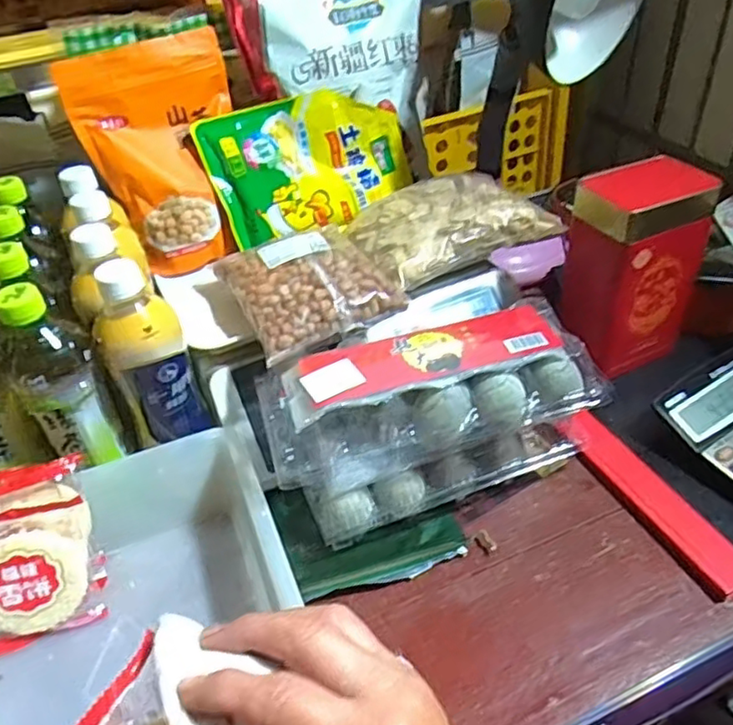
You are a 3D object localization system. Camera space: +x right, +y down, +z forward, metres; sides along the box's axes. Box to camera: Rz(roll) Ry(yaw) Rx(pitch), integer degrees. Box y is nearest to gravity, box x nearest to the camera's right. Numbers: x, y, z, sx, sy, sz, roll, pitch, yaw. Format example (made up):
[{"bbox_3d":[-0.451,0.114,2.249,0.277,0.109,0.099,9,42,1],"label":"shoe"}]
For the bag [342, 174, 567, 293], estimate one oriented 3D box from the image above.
[{"bbox_3d":[0.077,-0.143,0.647,0.183,0.037,0.134,-23,43,-23],"label":"bag"}]

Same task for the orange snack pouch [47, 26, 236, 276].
[{"bbox_3d":[-0.187,-0.195,0.638,0.153,0.228,0.060,-23,15,-15],"label":"orange snack pouch"}]

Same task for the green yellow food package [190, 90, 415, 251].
[{"bbox_3d":[-0.055,-0.210,0.666,0.207,0.131,0.026,-24,13,-19],"label":"green yellow food package"}]

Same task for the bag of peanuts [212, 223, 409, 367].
[{"bbox_3d":[-0.050,-0.072,0.563,0.126,0.033,0.135,-18,42,-17],"label":"bag of peanuts"}]

